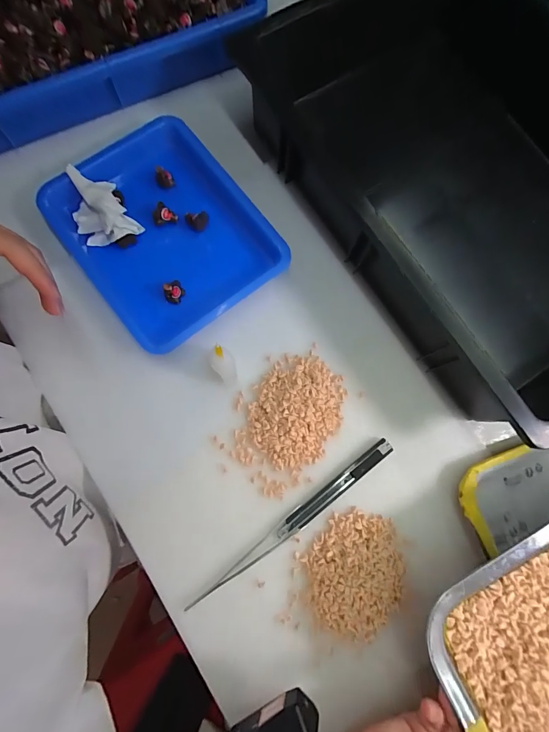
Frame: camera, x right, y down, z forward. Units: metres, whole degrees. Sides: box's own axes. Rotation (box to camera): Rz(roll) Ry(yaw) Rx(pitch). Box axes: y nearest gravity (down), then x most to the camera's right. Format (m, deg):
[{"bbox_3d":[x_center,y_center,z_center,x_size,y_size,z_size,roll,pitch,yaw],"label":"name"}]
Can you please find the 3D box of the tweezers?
[{"bbox_3d":[0.020,0.145,0.340,0.227,0.009,0.016,-37,81,-9],"label":"tweezers"}]

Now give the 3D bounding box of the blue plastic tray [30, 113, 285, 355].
[{"bbox_3d":[-0.114,-0.135,0.379,0.175,0.042,0.218,-37,81,-9],"label":"blue plastic tray"}]

